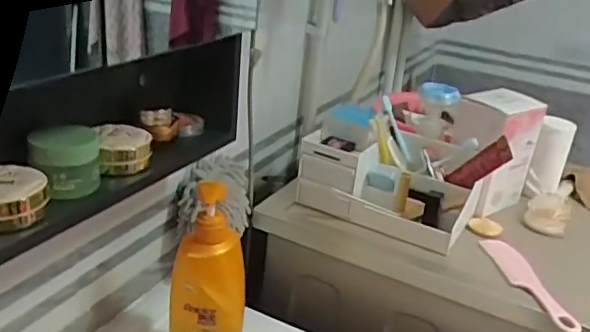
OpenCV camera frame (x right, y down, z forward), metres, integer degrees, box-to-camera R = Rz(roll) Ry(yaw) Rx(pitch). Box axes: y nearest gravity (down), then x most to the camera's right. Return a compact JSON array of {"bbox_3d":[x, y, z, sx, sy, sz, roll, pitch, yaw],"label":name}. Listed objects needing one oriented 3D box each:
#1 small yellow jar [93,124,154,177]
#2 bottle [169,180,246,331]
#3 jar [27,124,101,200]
[{"bbox_3d":[-0.177,-0.018,0.603,0.053,0.038,0.052,4,25,-2],"label":"small yellow jar"},{"bbox_3d":[-0.101,0.134,0.681,0.083,0.253,0.050,4,25,-4],"label":"bottle"},{"bbox_3d":[-0.213,-0.005,0.539,0.059,0.056,0.051,-5,27,-22],"label":"jar"}]

